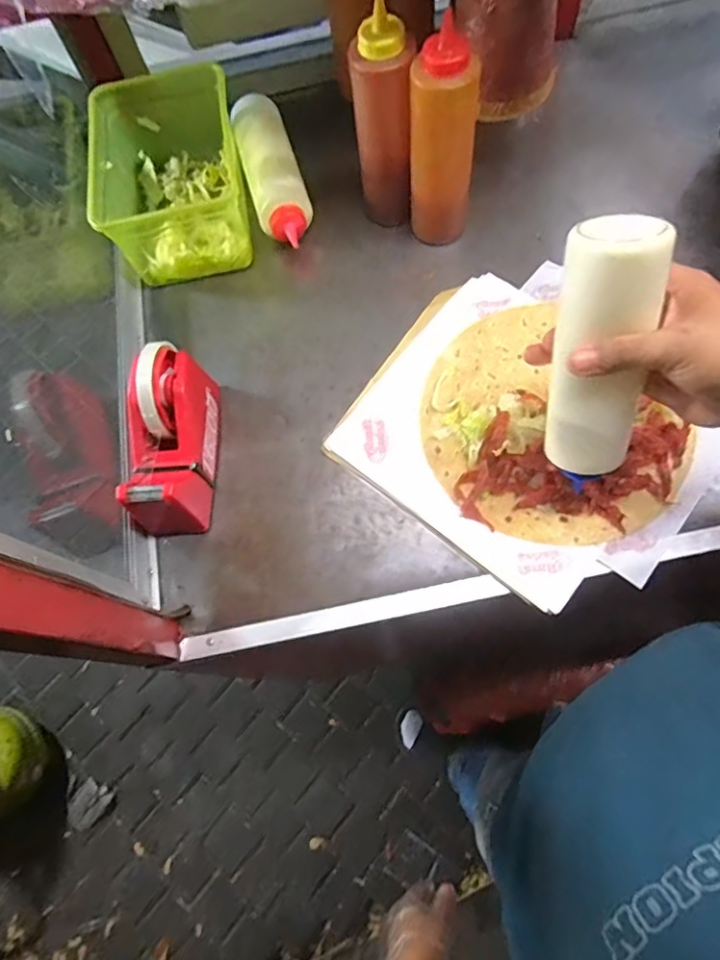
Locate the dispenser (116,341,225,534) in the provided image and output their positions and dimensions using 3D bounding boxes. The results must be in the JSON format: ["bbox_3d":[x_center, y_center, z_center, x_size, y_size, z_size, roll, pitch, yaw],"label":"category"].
[{"bbox_3d":[-0.170,-0.038,0.501,0.063,0.095,0.154,0,69,3],"label":"dispenser"}]

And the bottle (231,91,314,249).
[{"bbox_3d":[-0.099,-0.350,0.638,0.061,0.062,0.202,-17,69,-4],"label":"bottle"}]

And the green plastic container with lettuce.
[{"bbox_3d":[-0.208,-0.345,0.623,0.152,0.097,0.228,-12,69,-2],"label":"green plastic container with lettuce"}]

